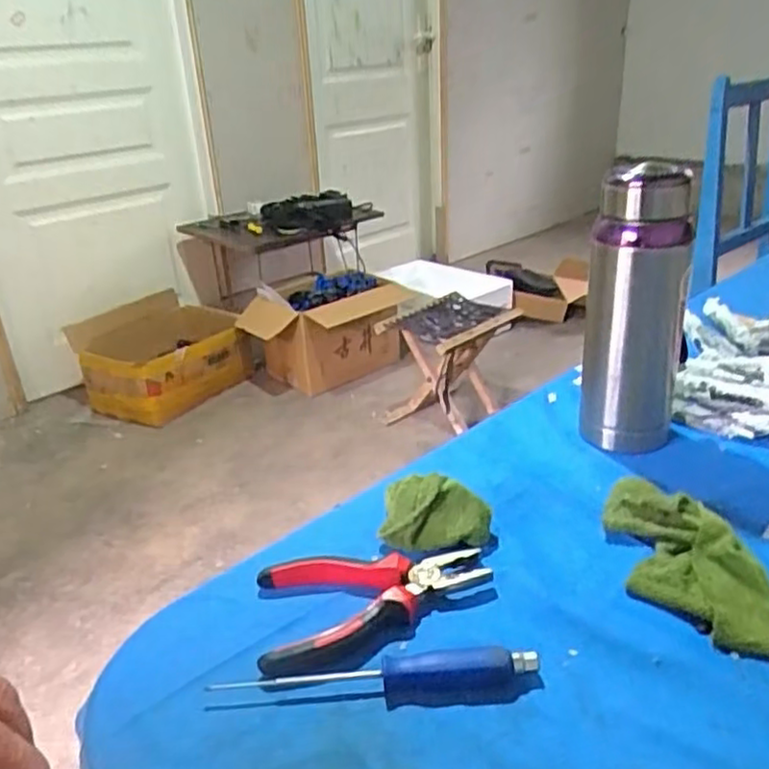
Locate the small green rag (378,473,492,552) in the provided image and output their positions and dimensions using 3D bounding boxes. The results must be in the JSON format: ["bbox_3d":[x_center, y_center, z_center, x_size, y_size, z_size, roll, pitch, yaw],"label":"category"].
[{"bbox_3d":[0.035,0.096,0.523,0.083,0.046,0.046,6,26,18],"label":"small green rag"}]

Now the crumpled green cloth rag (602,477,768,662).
[{"bbox_3d":[0.208,0.115,0.489,0.082,0.028,0.172,-1,25,3],"label":"crumpled green cloth rag"}]

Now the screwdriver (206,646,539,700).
[{"bbox_3d":[-0.005,0.171,0.414,0.187,0.019,0.023,-3,25,0],"label":"screwdriver"}]

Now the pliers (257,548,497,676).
[{"bbox_3d":[-0.007,0.145,0.456,0.150,0.019,0.091,-3,25,-2],"label":"pliers"}]

